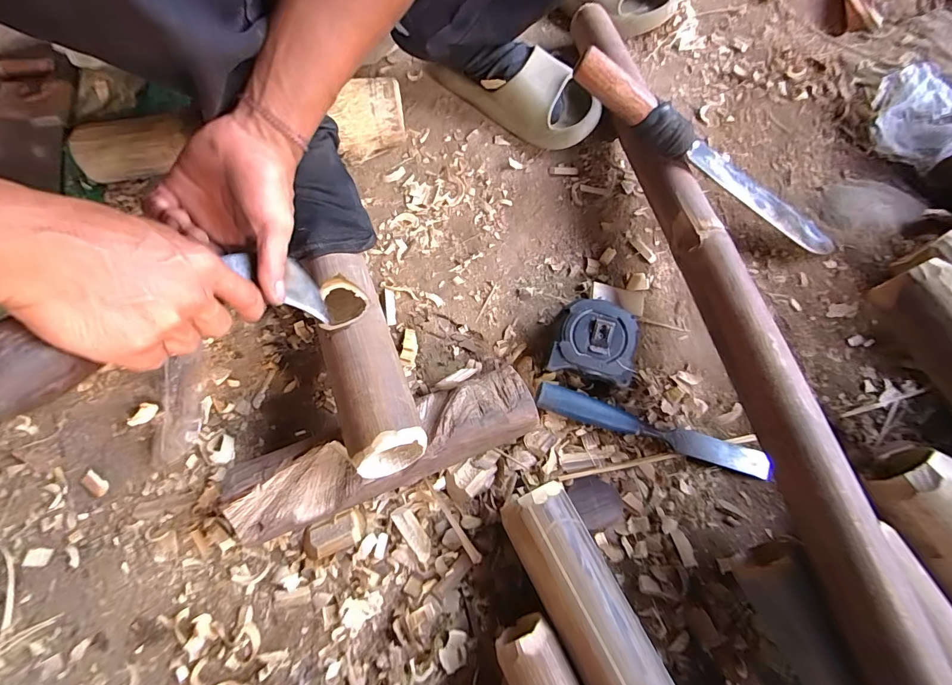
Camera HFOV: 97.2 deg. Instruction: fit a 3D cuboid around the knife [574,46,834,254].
[{"bbox_3d":[0.244,-0.184,0.433,0.339,0.034,0.037,27,70,-14],"label":"knife"}]

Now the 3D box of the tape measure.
[{"bbox_3d":[0.119,0.000,0.424,0.078,0.040,0.074,13,70,4],"label":"tape measure"}]

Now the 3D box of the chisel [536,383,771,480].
[{"bbox_3d":[0.171,0.085,0.407,0.229,0.023,0.025,16,71,5],"label":"chisel"}]

